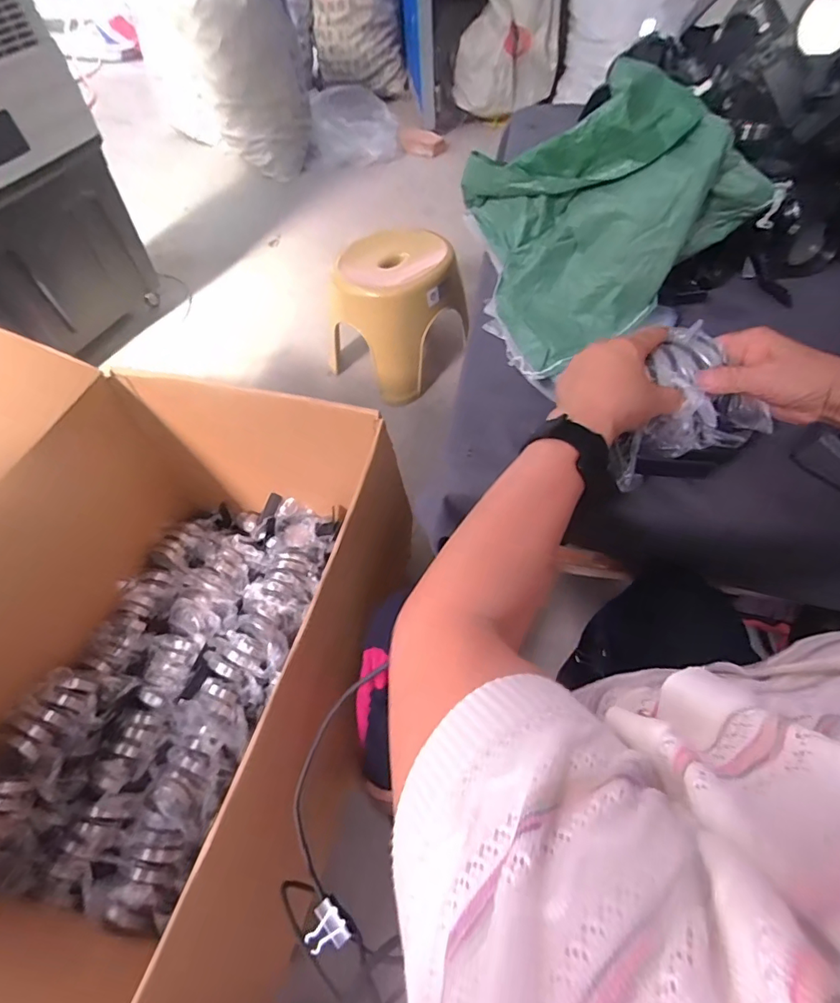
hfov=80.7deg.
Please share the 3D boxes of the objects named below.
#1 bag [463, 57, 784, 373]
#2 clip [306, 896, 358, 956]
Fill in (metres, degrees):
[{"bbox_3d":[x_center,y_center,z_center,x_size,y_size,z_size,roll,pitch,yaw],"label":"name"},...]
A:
[{"bbox_3d":[0.189,-0.322,0.542,0.243,0.201,0.226,-23,57,-14],"label":"bag"},{"bbox_3d":[-0.075,0.347,0.400,0.035,0.014,0.034,-37,61,-22],"label":"clip"}]

